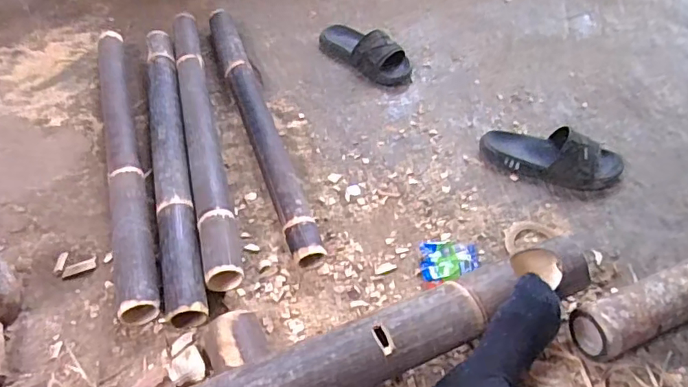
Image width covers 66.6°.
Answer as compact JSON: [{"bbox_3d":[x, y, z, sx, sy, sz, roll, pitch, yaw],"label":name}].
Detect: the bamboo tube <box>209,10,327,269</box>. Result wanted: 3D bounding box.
[{"bbox_3d":[-0.179,-0.160,1.044,0.055,0.055,0.726,-15,53,-14],"label":"bamboo tube"}]

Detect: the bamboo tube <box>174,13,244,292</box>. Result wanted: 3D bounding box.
[{"bbox_3d":[-0.277,-0.133,1.014,0.063,0.056,0.724,-11,52,-11],"label":"bamboo tube"}]

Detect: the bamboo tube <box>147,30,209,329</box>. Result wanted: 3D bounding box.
[{"bbox_3d":[-0.322,-0.085,0.963,0.064,0.067,0.712,-11,52,-11],"label":"bamboo tube"}]

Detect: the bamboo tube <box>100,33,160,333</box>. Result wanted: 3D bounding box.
[{"bbox_3d":[-0.409,-0.093,0.963,0.071,0.072,0.717,-13,52,-13],"label":"bamboo tube"}]

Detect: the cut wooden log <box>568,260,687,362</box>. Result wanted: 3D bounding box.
[{"bbox_3d":[0.485,0.157,0.785,0.312,0.080,0.077,-18,53,-17],"label":"cut wooden log"}]

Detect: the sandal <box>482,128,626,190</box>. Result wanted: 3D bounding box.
[{"bbox_3d":[0.390,-0.075,0.987,0.257,0.065,0.122,13,51,8],"label":"sandal"}]

